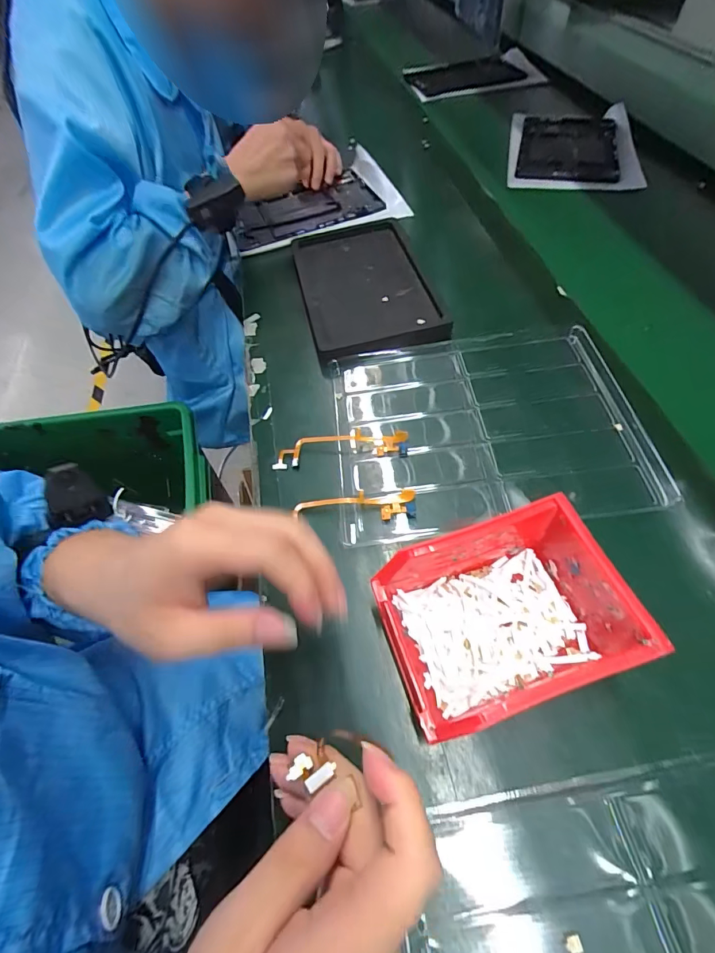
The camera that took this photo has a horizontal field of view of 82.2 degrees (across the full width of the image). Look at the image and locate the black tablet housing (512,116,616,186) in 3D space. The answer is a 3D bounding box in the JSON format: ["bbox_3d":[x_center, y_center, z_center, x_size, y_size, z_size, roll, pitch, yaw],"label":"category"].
[{"bbox_3d":[0.363,-0.570,0.709,0.155,0.029,0.257,12,59,11],"label":"black tablet housing"}]

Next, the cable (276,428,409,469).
[{"bbox_3d":[-0.017,-0.028,0.389,0.129,0.011,0.028,-6,57,0],"label":"cable"}]

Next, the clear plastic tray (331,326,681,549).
[{"bbox_3d":[0.121,-0.050,0.395,0.278,0.020,0.219,-6,57,0],"label":"clear plastic tray"}]

